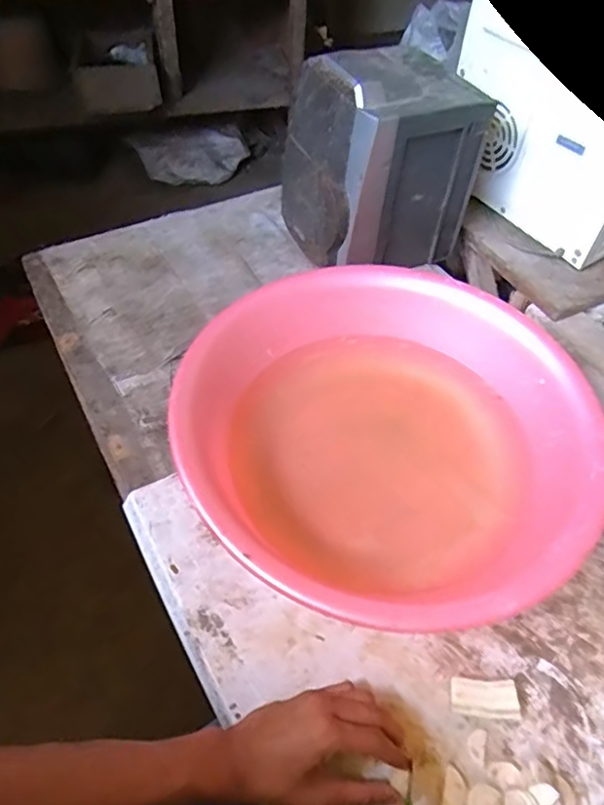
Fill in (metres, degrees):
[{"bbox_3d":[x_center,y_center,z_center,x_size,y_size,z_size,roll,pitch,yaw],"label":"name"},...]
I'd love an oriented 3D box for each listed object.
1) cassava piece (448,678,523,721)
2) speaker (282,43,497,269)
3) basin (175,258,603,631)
[{"bbox_3d":[0.158,0.259,0.499,0.059,0.018,0.029,1,51,0],"label":"cassava piece"},{"bbox_3d":[0.107,-0.331,0.792,0.222,0.224,0.169,-17,57,-18],"label":"speaker"},{"bbox_3d":[0.082,0.035,0.607,0.391,0.119,0.410,1,51,-1],"label":"basin"}]

